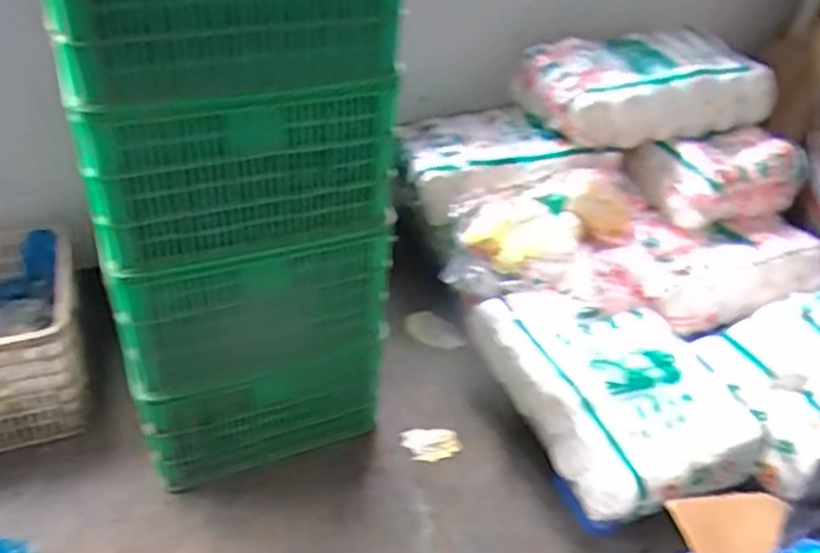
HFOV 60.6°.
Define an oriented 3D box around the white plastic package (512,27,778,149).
[{"bbox_3d":[0.505,-0.387,1.438,0.457,0.196,0.191,-13,41,-22],"label":"white plastic package"}]

